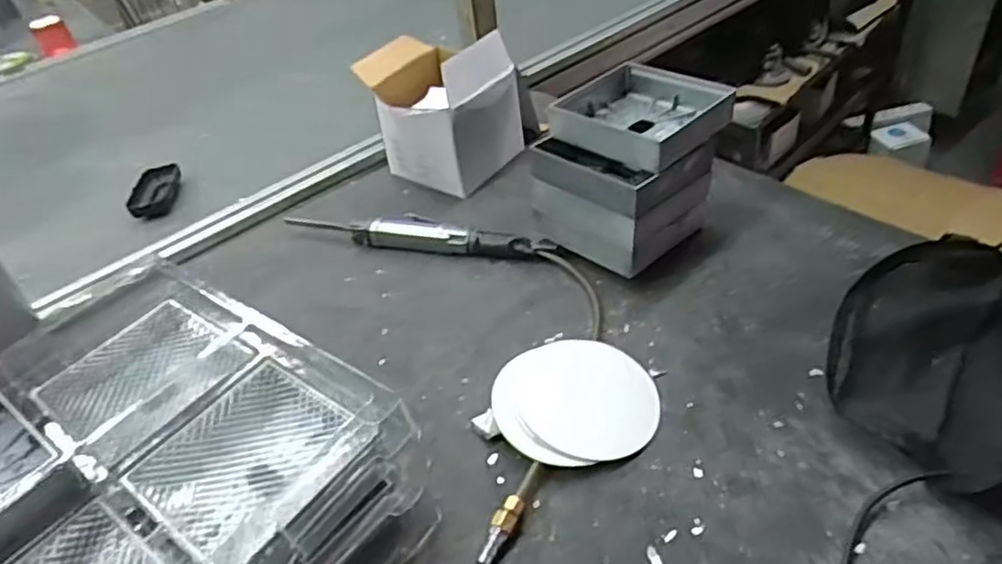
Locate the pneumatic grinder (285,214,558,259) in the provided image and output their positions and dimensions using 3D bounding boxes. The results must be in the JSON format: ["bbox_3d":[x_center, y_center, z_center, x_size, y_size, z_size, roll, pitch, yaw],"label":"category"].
[{"bbox_3d":[-0.099,-0.056,0.786,0.321,0.028,0.043,6,43,17],"label":"pneumatic grinder"}]

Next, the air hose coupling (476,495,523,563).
[{"bbox_3d":[0.000,0.183,0.499,0.017,0.017,0.055,11,44,22],"label":"air hose coupling"}]

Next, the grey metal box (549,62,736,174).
[{"bbox_3d":[0.144,-0.172,0.707,0.152,0.038,0.148,29,53,36],"label":"grey metal box"}]

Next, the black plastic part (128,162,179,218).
[{"bbox_3d":[-0.460,-0.120,0.927,0.059,0.029,0.098,-14,41,-6],"label":"black plastic part"}]

